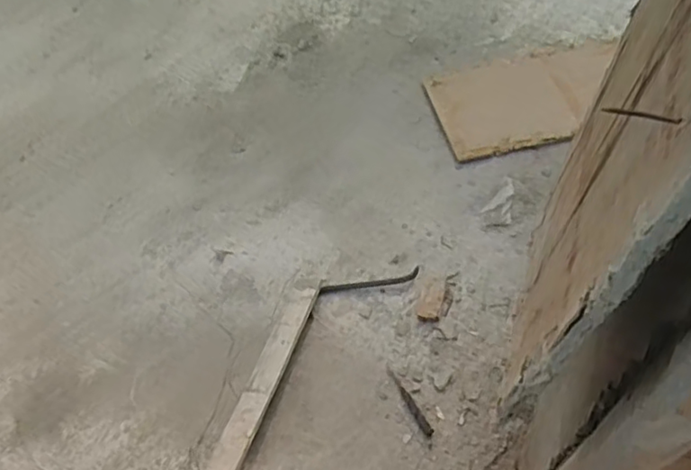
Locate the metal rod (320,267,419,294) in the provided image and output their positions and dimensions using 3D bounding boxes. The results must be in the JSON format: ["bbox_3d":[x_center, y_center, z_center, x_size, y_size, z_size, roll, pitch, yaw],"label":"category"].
[{"bbox_3d":[0.063,0.123,1.609,0.250,0.021,0.031,-10,57,-2],"label":"metal rod"}]

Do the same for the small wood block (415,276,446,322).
[{"bbox_3d":[0.208,0.153,1.547,0.060,0.013,0.120,10,60,13],"label":"small wood block"}]

